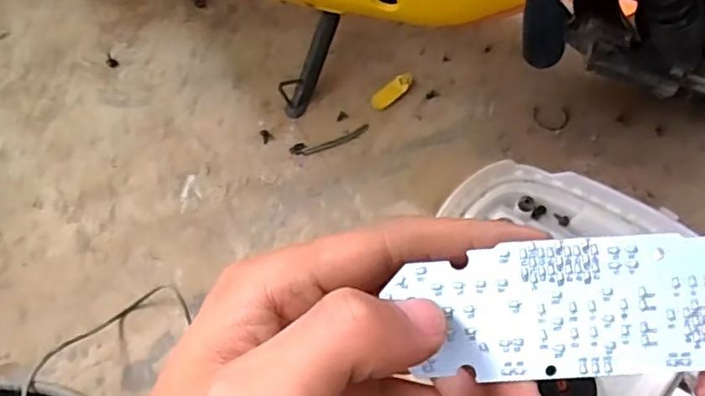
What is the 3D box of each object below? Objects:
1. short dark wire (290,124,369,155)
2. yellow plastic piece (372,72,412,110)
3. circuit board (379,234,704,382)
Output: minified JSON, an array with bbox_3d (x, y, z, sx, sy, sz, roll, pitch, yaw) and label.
[{"bbox_3d":[-0.032,-0.082,0.872,0.116,0.004,0.023,-17,61,-6],"label":"short dark wire"},{"bbox_3d":[0.061,-0.161,0.908,0.076,0.010,0.028,-40,66,-17],"label":"yellow plastic piece"},{"bbox_3d":[0.063,0.029,0.162,0.093,0.004,0.036,-5,91,2],"label":"circuit board"}]

